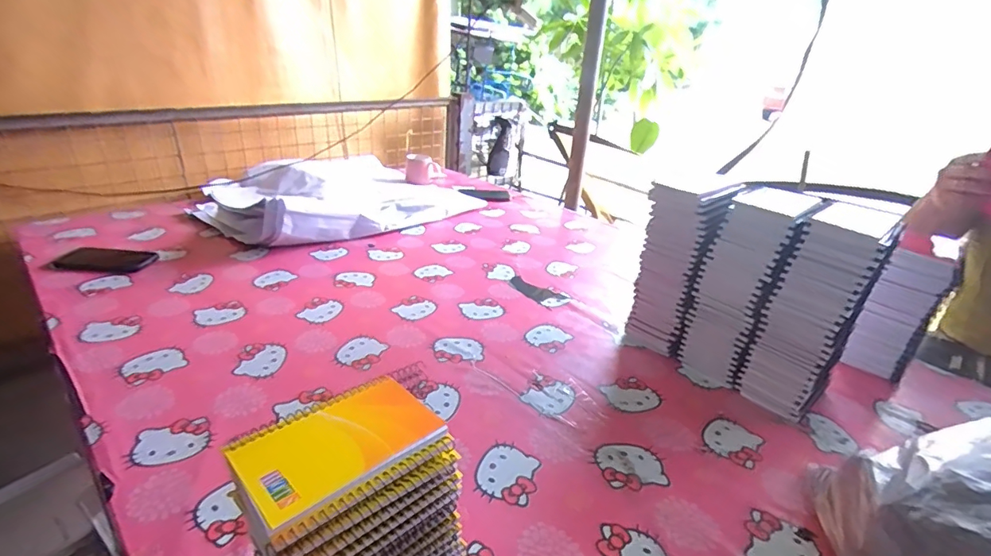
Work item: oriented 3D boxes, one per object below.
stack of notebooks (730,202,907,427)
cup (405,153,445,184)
[{"bbox_3d":[0.468,0.044,0.712,0.102,0.285,0.173,25,33,35],"label":"stack of notebooks"},{"bbox_3d":[-0.233,-0.373,1.647,0.135,0.087,0.094,1,26,-9],"label":"cup"}]

